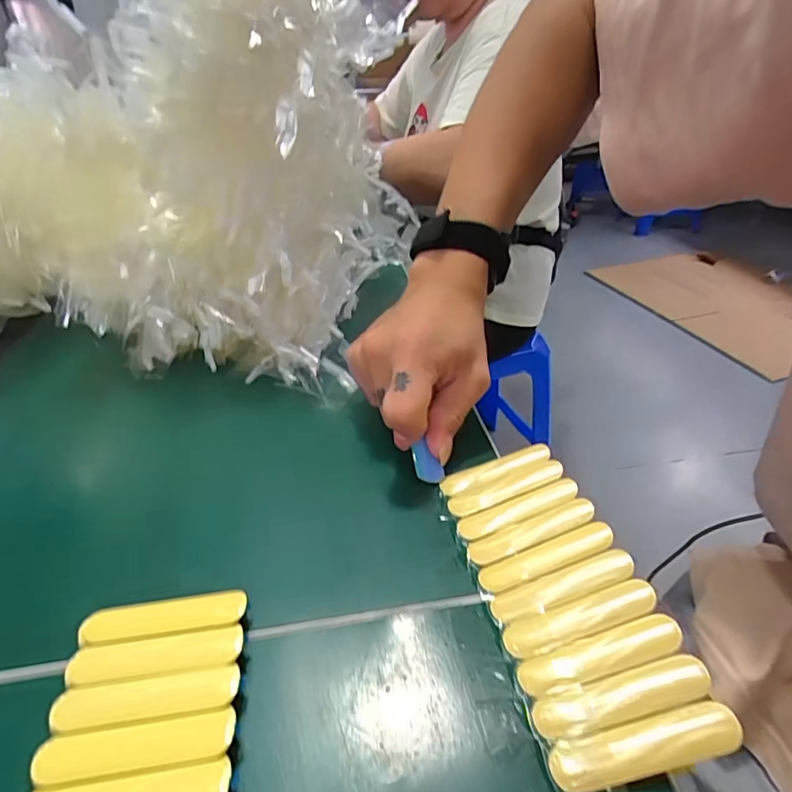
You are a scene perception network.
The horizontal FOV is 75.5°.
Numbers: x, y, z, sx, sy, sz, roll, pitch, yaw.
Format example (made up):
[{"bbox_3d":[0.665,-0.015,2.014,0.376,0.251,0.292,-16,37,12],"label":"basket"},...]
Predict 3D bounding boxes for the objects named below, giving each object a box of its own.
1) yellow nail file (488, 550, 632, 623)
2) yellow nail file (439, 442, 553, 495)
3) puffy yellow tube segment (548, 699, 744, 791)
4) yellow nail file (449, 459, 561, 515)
[{"bbox_3d":[0.071,0.081,0.219,0.061,0.004,0.015,-21,37,1],"label":"yellow nail file"},{"bbox_3d":[0.054,0.040,0.282,0.062,0.004,0.014,-20,37,-2],"label":"yellow nail file"},{"bbox_3d":[0.082,0.117,0.170,0.061,0.004,0.015,-18,36,2],"label":"puffy yellow tube segment"},{"bbox_3d":[0.057,0.048,0.269,0.062,0.004,0.015,-21,37,-1],"label":"yellow nail file"}]

